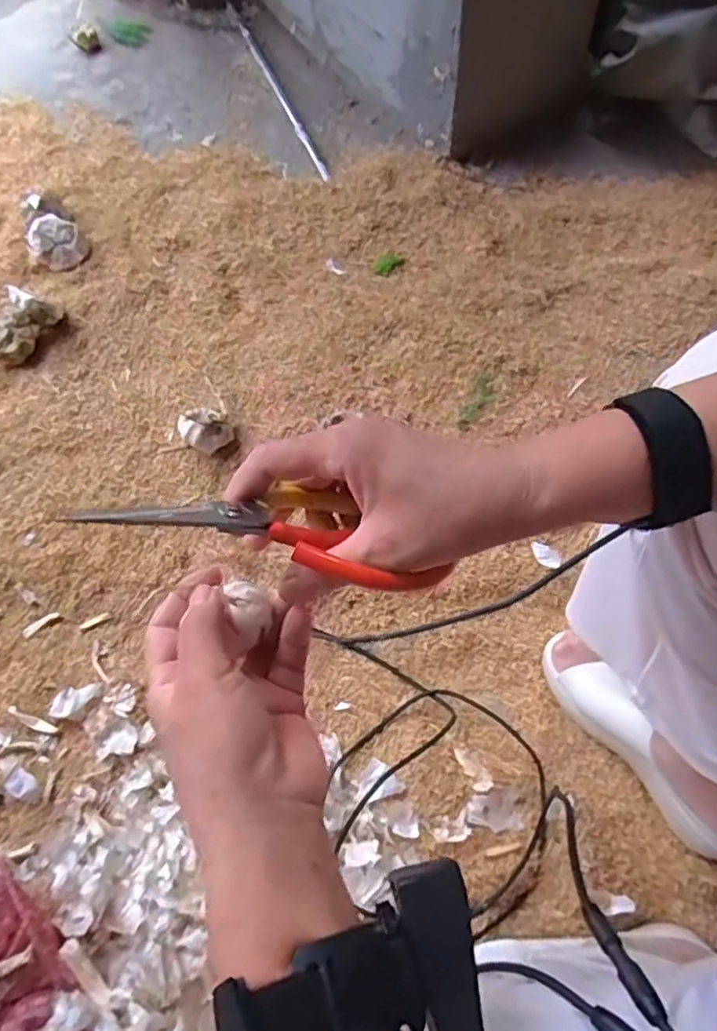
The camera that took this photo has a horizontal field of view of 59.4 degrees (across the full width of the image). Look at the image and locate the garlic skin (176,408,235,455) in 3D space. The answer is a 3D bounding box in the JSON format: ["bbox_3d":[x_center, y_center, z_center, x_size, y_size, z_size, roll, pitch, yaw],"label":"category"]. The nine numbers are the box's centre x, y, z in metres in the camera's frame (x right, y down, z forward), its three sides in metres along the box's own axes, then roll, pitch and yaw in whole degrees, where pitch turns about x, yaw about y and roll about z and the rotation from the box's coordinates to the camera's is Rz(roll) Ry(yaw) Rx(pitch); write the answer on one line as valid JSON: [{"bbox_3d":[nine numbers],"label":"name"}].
[{"bbox_3d":[-0.192,-0.106,0.792,0.063,0.050,0.051,37,75,14],"label":"garlic skin"}]

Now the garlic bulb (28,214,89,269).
[{"bbox_3d":[-0.429,-0.386,0.896,0.072,0.045,0.068,-18,70,-5],"label":"garlic bulb"}]

